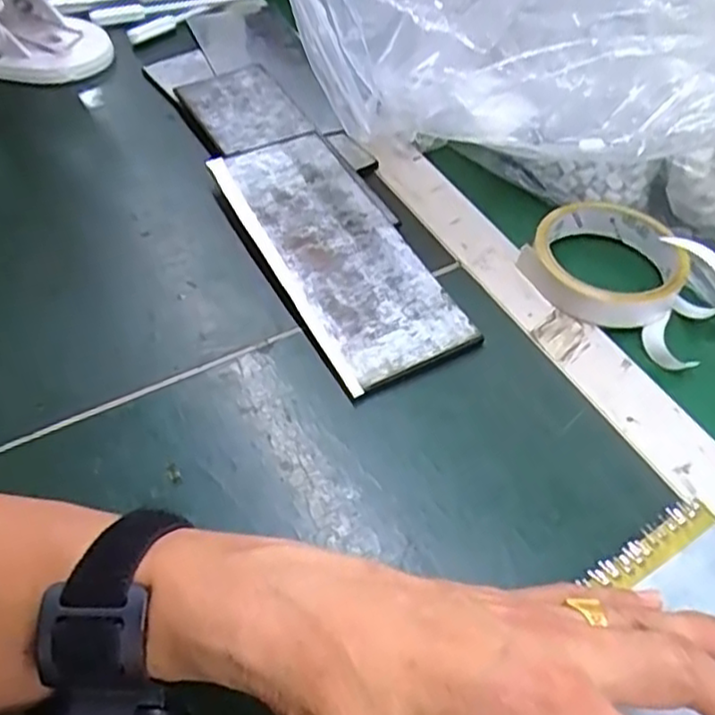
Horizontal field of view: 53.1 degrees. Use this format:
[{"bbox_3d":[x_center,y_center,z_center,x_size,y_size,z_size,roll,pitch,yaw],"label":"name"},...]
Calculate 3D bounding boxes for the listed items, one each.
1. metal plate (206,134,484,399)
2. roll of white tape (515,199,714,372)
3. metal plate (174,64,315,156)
[{"bbox_3d":[-0.013,-0.068,0.442,0.085,0.006,0.207,-23,60,-19],"label":"metal plate"},{"bbox_3d":[0.164,-0.059,0.426,0.112,0.037,0.092,31,56,21],"label":"roll of white tape"},{"bbox_3d":[-0.085,-0.187,0.537,0.079,0.008,0.112,-20,56,-27],"label":"metal plate"}]

